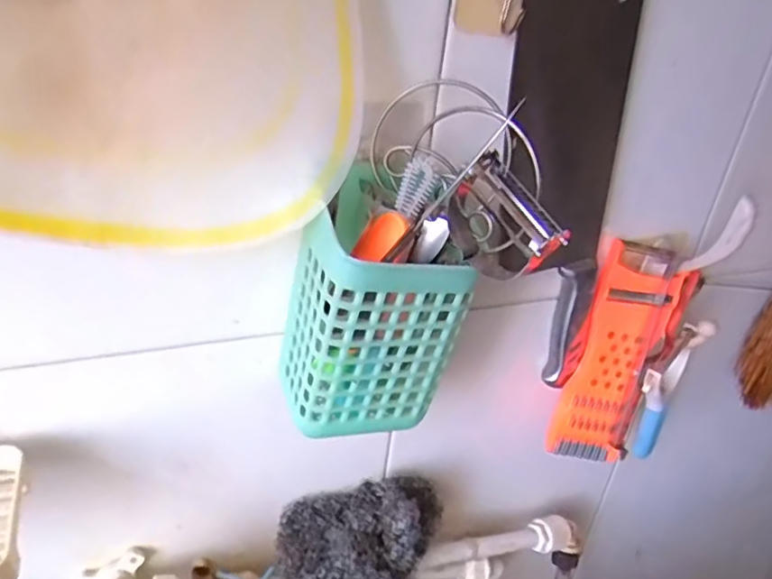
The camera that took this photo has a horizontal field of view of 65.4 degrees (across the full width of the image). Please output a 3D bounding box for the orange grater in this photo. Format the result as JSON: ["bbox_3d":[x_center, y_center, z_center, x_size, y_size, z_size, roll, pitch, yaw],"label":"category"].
[{"bbox_3d":[0.174,0.051,0.450,0.068,0.168,0.015,14,14,-6],"label":"orange grater"}]

